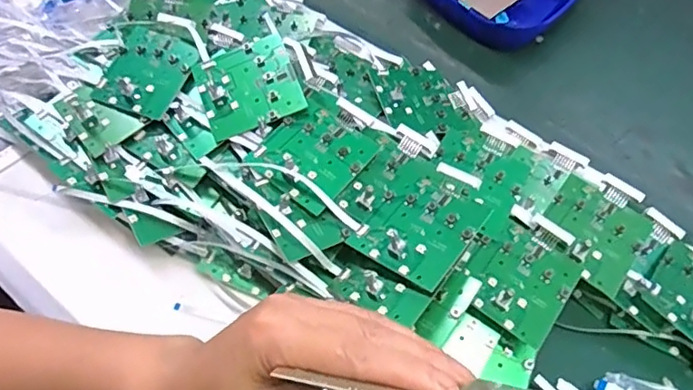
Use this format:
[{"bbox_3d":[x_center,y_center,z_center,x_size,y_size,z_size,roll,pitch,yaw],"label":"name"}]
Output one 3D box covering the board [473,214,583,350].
[{"bbox_3d":[0.131,0.054,0.415,0.075,0.011,0.096,31,63,17],"label":"board"}]

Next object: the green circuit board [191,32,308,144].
[{"bbox_3d":[-0.079,-0.087,0.453,0.077,0.013,0.074,-22,73,-1],"label":"green circuit board"}]

